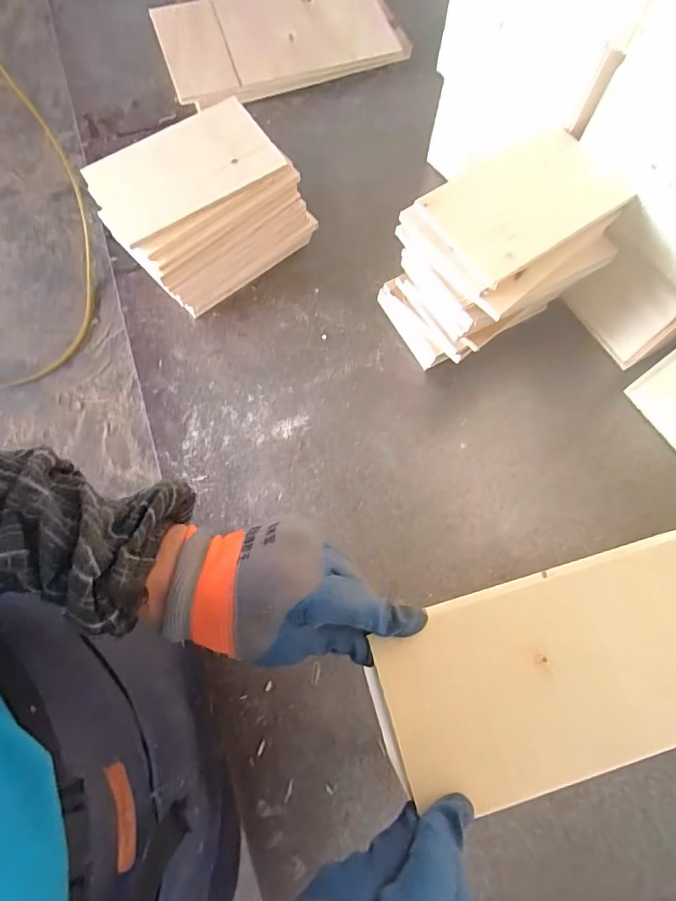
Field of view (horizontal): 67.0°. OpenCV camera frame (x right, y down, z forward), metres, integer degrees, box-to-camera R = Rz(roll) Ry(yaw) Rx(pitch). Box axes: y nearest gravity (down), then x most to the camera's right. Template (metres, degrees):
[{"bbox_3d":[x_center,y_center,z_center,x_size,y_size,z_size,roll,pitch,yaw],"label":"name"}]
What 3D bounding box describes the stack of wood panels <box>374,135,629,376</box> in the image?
[{"bbox_3d":[0.173,-0.202,0.565,0.200,0.172,0.134,-33,74,-12],"label":"stack of wood panels"}]

